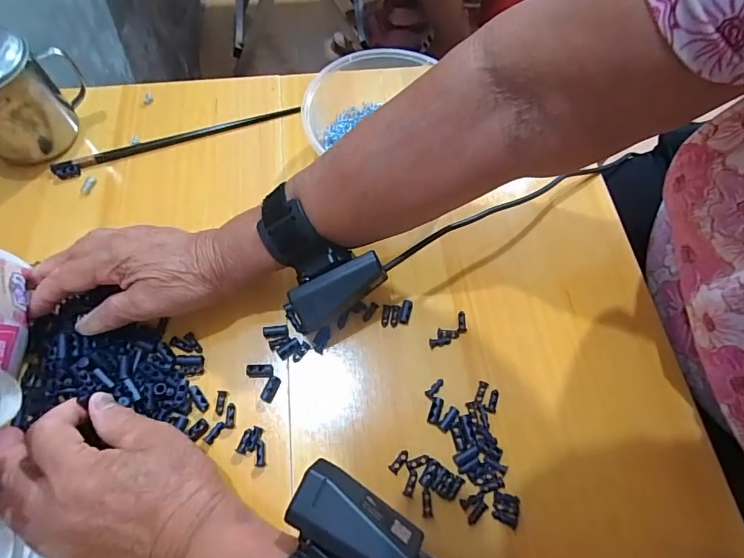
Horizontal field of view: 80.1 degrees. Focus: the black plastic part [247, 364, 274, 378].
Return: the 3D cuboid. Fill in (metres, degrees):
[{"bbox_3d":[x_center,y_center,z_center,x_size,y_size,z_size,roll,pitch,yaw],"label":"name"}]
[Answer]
[{"bbox_3d":[-0.083,0.068,0.329,0.020,0.005,0.009,0,65,-1],"label":"black plastic part"}]

